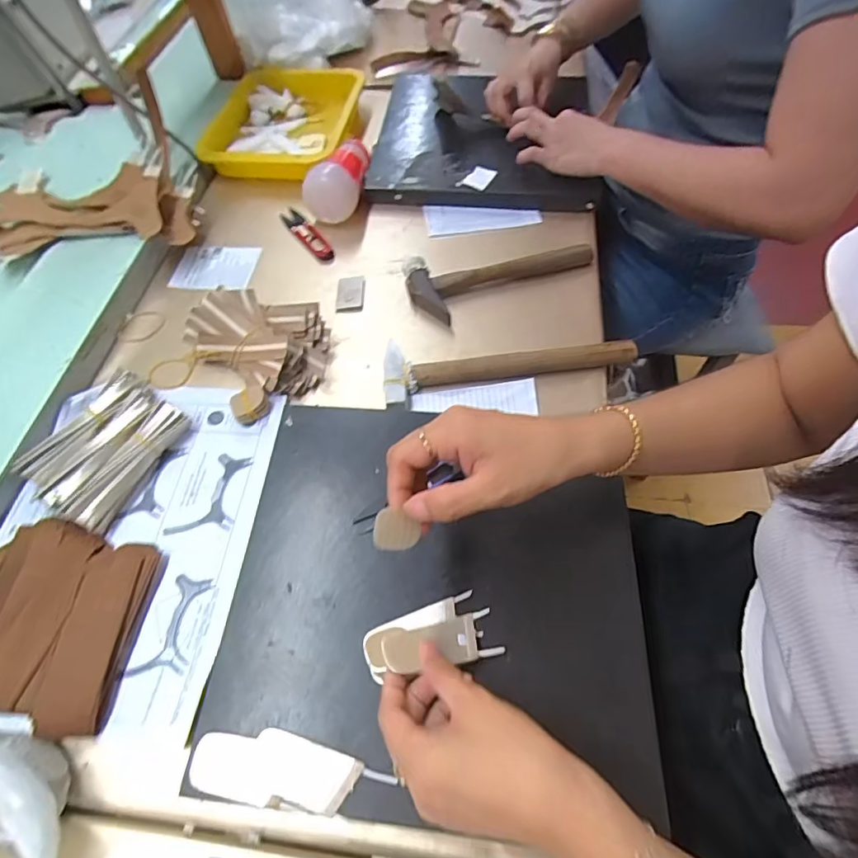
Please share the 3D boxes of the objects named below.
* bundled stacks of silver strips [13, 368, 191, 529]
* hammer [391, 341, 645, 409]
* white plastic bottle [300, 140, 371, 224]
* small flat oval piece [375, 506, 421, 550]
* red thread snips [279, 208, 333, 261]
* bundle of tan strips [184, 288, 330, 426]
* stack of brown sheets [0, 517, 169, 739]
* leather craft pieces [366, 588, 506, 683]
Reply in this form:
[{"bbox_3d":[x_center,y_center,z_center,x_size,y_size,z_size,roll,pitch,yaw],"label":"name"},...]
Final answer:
[{"bbox_3d":[-0.292,0.015,0.451,0.094,0.025,0.130,24,61,13],"label":"bundled stacks of silver strips"},{"bbox_3d":[0.077,-0.072,0.498,0.248,0.025,0.074,-8,59,-7],"label":"hammer"},{"bbox_3d":[-0.119,-0.316,0.632,0.070,0.069,0.103,8,59,4],"label":"white plastic bottle"},{"bbox_3d":[-0.019,0.059,0.292,0.029,0.004,0.024,9,91,-22],"label":"small flat oval piece"},{"bbox_3d":[-0.156,-0.249,0.627,0.023,0.013,0.114,-32,65,-19],"label":"red thread snips"},{"bbox_3d":[-0.169,-0.089,0.509,0.121,0.042,0.136,-31,64,-19],"label":"bundle of tan strips"},{"bbox_3d":[-0.285,0.145,0.380,0.118,0.022,0.138,8,59,4],"label":"stack of brown sheets"},{"bbox_3d":[0.001,0.144,0.348,0.090,0.023,0.045,-8,59,-15],"label":"leather craft pieces"}]

